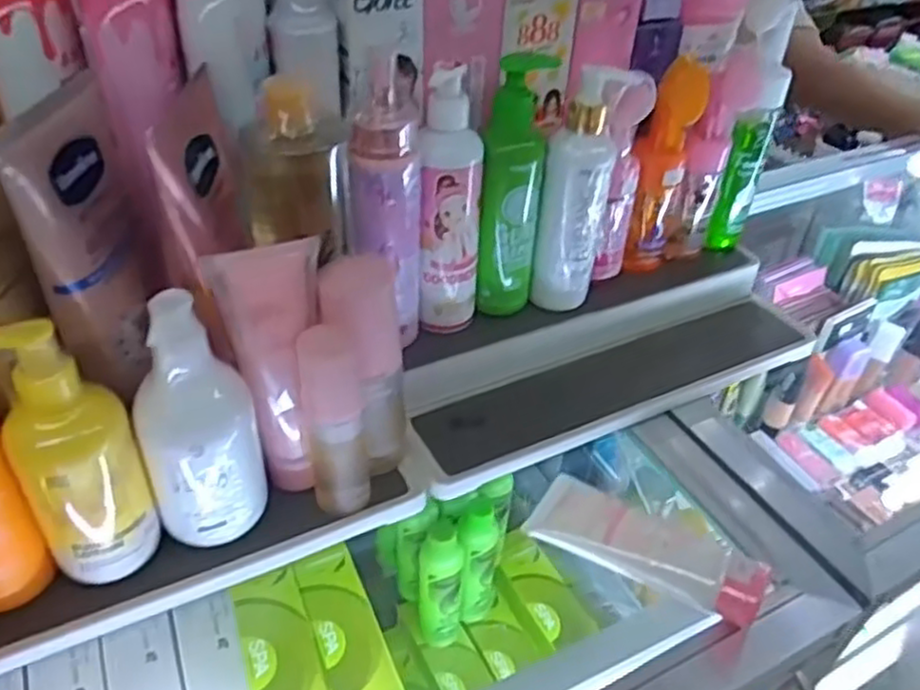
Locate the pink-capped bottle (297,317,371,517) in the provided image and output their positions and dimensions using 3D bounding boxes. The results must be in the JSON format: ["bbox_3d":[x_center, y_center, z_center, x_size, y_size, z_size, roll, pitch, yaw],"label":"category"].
[{"bbox_3d":[-0.073,0.047,0.417,0.033,0.122,0.035,-6,41,-11],"label":"pink-capped bottle"}]

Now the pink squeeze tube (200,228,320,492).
[{"bbox_3d":[-0.101,0.018,0.407,0.053,0.158,0.031,-12,42,-16],"label":"pink squeeze tube"}]

